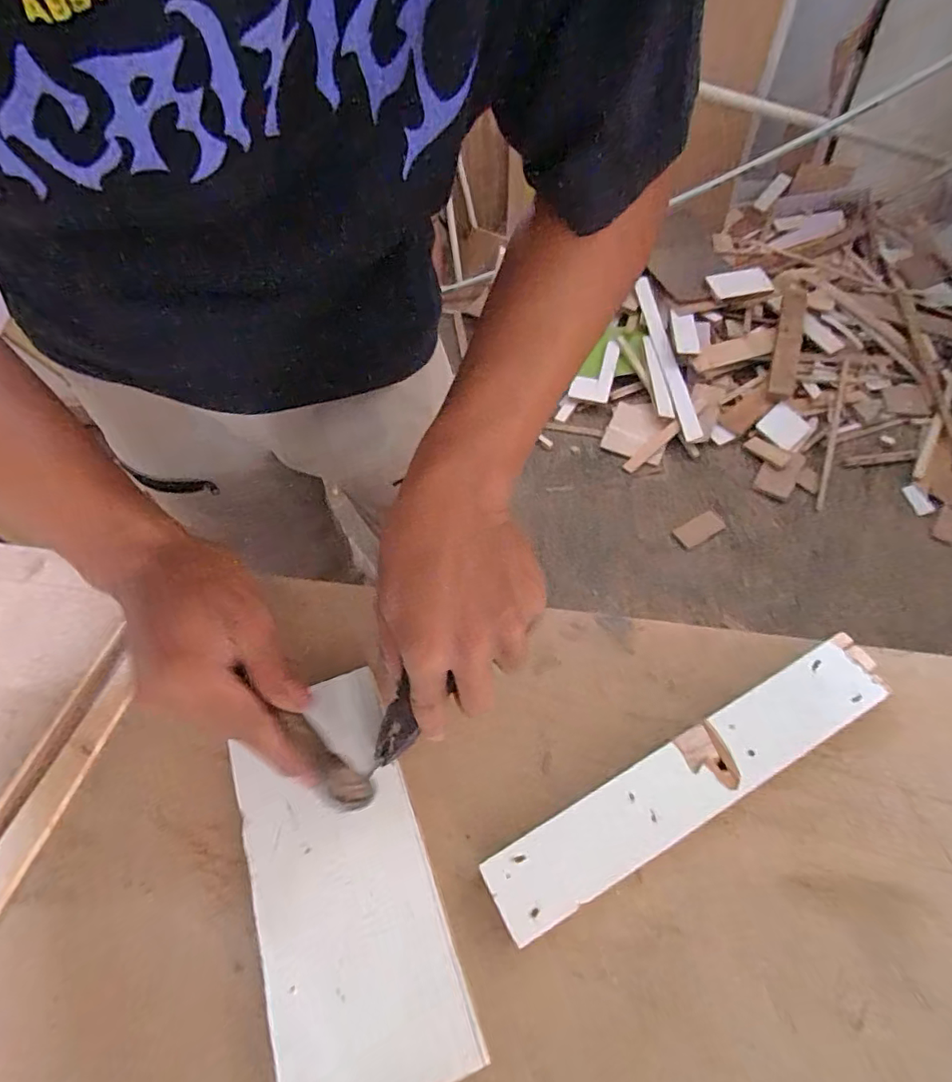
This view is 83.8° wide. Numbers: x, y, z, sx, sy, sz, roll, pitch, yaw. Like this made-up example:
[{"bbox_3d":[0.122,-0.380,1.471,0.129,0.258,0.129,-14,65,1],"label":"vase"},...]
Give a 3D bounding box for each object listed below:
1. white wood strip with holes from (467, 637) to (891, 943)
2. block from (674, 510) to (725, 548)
[{"bbox_3d":[0.139,0.149,0.338,0.285,0.024,0.047,-27,63,-11],"label":"white wood strip with holes"},{"bbox_3d":[0.551,-0.028,1.312,0.122,0.011,0.060,-28,63,-12],"label":"block"}]

